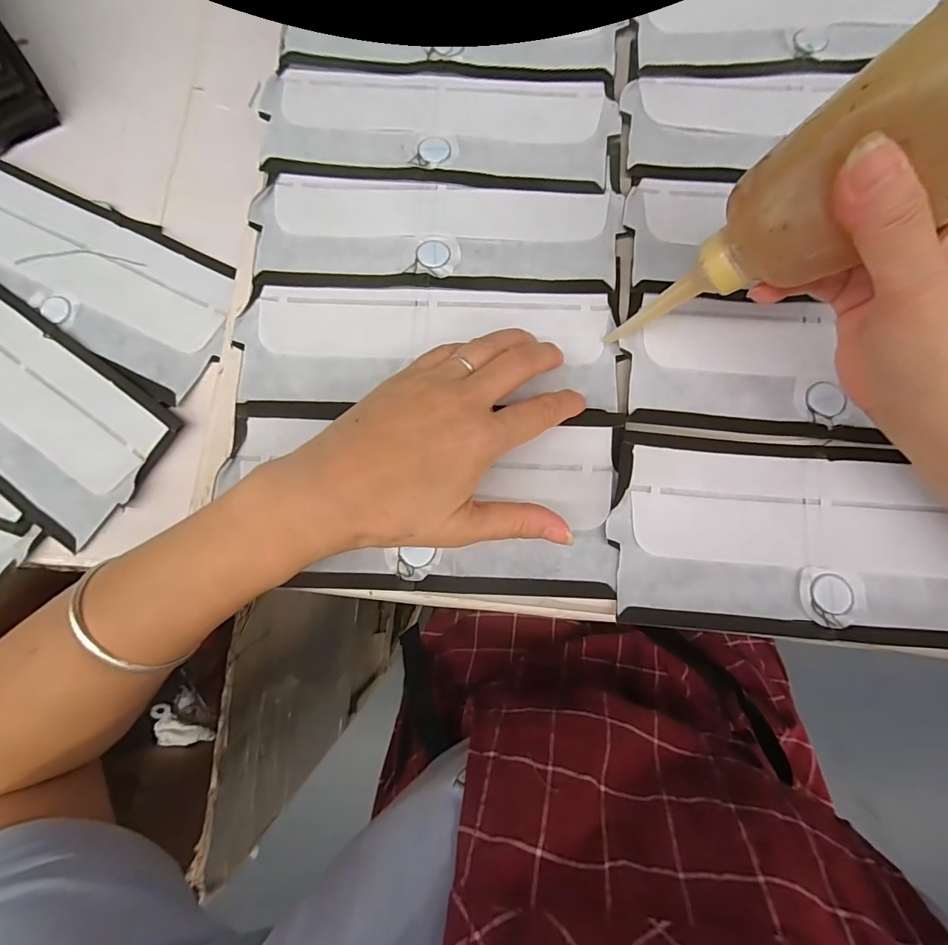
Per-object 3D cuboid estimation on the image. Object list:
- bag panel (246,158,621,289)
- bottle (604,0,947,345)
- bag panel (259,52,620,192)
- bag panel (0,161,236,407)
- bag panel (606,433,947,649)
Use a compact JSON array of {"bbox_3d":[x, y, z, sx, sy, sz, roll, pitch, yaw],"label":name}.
[{"bbox_3d":[-0.024,-0.161,0.294,0.233,0.007,0.085,3,82,4],"label":"bag panel"},{"bbox_3d":[0.138,-0.112,0.208,0.046,0.166,0.055,-10,79,-33],"label":"bottle"},{"bbox_3d":[-0.024,-0.241,0.305,0.231,0.009,0.090,5,82,4],"label":"bag panel"},{"bbox_3d":[-0.286,-0.148,0.329,0.234,0.007,0.104,28,79,2],"label":"bag panel"},{"bbox_3d":[0.191,0.038,0.255,0.215,0.007,0.107,4,82,4],"label":"bag panel"}]

